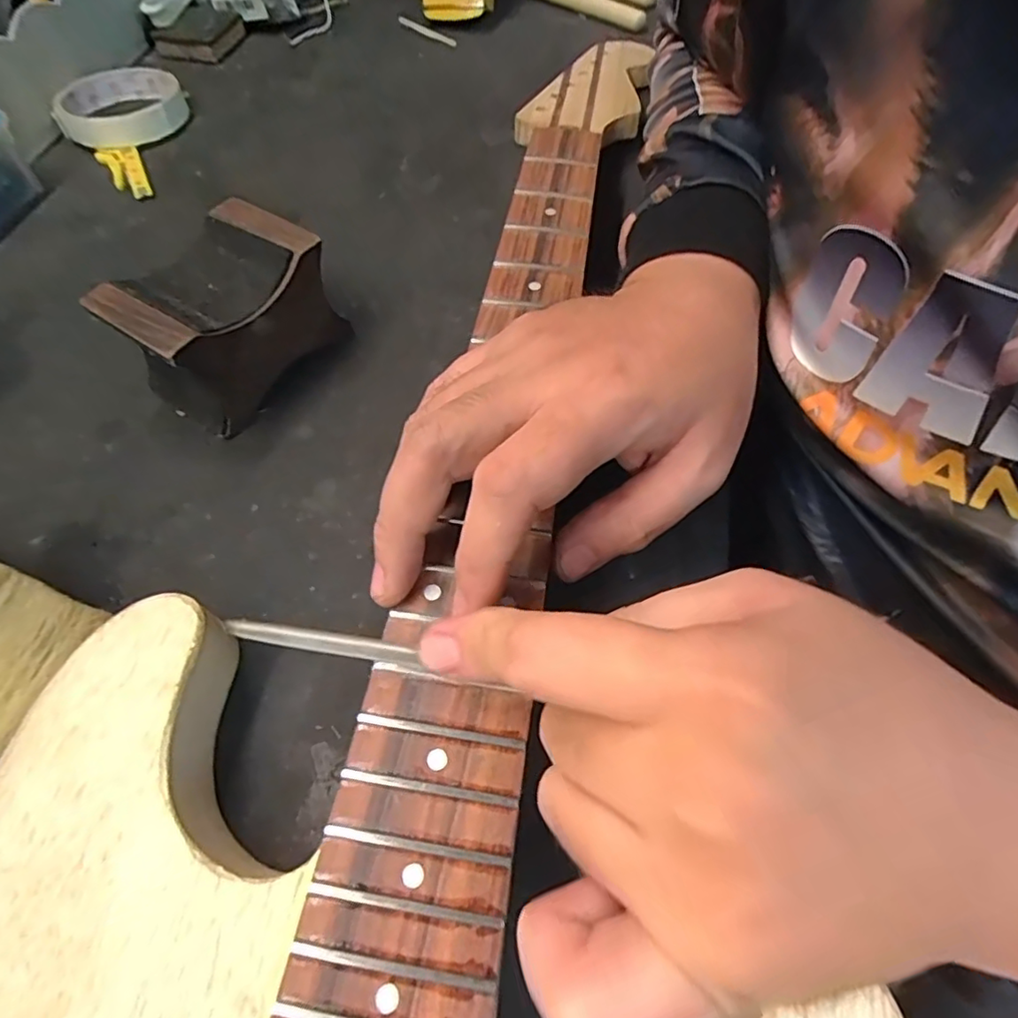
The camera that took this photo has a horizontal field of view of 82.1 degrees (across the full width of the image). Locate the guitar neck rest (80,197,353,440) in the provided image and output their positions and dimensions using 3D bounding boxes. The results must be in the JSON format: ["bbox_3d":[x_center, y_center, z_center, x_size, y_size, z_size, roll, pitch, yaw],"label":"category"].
[{"bbox_3d":[-0.138,-0.094,0.293,0.069,0.060,0.095,36,67,19],"label":"guitar neck rest"}]

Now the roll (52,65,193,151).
[{"bbox_3d":[-0.280,-0.292,0.425,0.086,0.021,0.086,-28,63,-15],"label":"roll"}]

